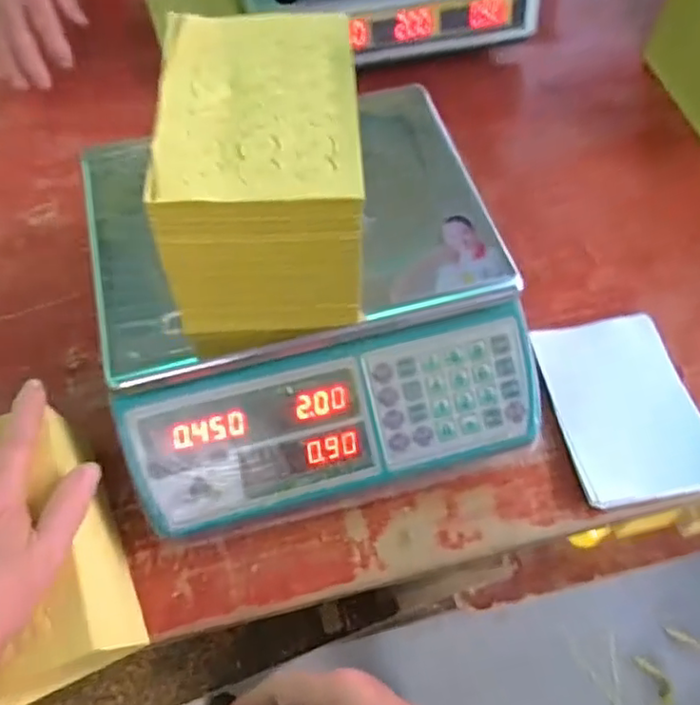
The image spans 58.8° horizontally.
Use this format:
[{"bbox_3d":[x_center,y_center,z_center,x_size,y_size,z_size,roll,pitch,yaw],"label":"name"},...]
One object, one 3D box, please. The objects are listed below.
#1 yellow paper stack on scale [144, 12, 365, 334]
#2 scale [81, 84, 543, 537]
[{"bbox_3d":[-0.056,-0.117,0.410,0.114,0.108,0.169,-3,62,-2],"label":"yellow paper stack on scale"},{"bbox_3d":[-0.037,-0.042,0.494,0.298,0.109,0.307,-14,63,-8],"label":"scale"}]

